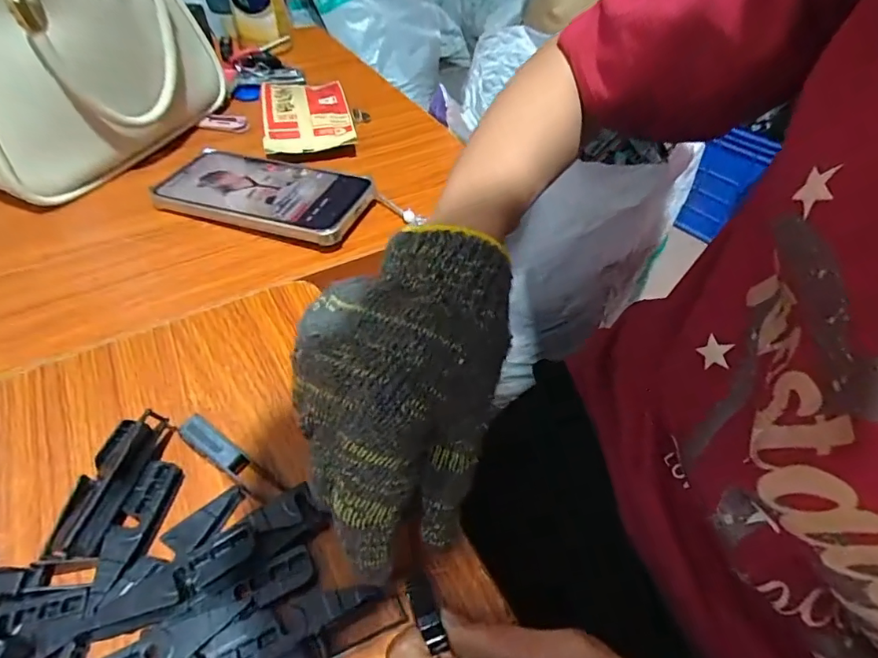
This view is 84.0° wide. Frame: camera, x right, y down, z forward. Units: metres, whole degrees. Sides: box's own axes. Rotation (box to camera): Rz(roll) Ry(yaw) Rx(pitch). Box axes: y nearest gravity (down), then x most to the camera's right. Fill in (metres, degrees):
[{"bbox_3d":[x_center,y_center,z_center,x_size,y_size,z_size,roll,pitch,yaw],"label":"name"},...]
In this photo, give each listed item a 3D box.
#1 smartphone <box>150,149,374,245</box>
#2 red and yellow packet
[{"bbox_3d":[-0.142,-0.111,0.395,0.170,0.011,0.081,13,50,12],"label":"smartphone"},{"bbox_3d":[-0.131,-0.209,0.483,0.081,0.026,0.131,-10,50,-12],"label":"red and yellow packet"}]

